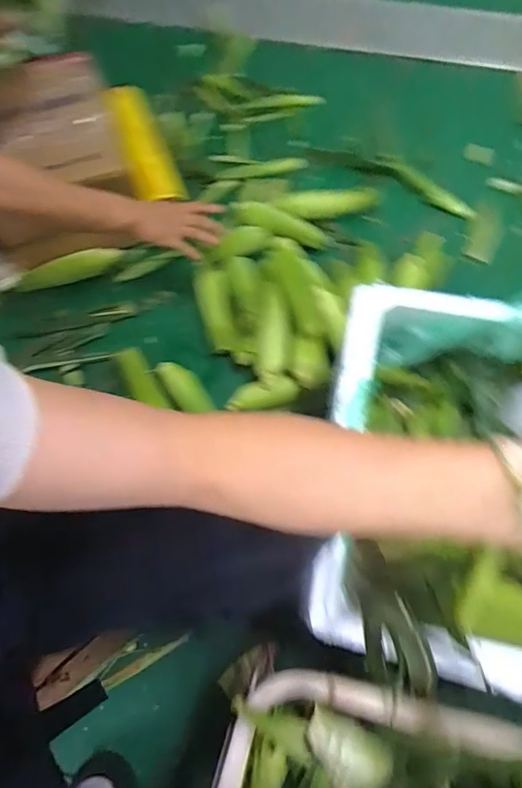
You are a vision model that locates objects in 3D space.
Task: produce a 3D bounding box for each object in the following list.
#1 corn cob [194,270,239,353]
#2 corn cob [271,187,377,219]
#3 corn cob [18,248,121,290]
[{"bbox_3d":[-0.093,-0.171,0.942,0.064,0.046,0.180,-14,67,-4],"label":"corn cob"},{"bbox_3d":[0.152,-0.452,1.076,0.237,0.046,0.068,-10,67,-2],"label":"corn cob"},{"bbox_3d":[-0.427,-0.279,1.015,0.229,0.044,0.045,-17,68,-5],"label":"corn cob"}]

